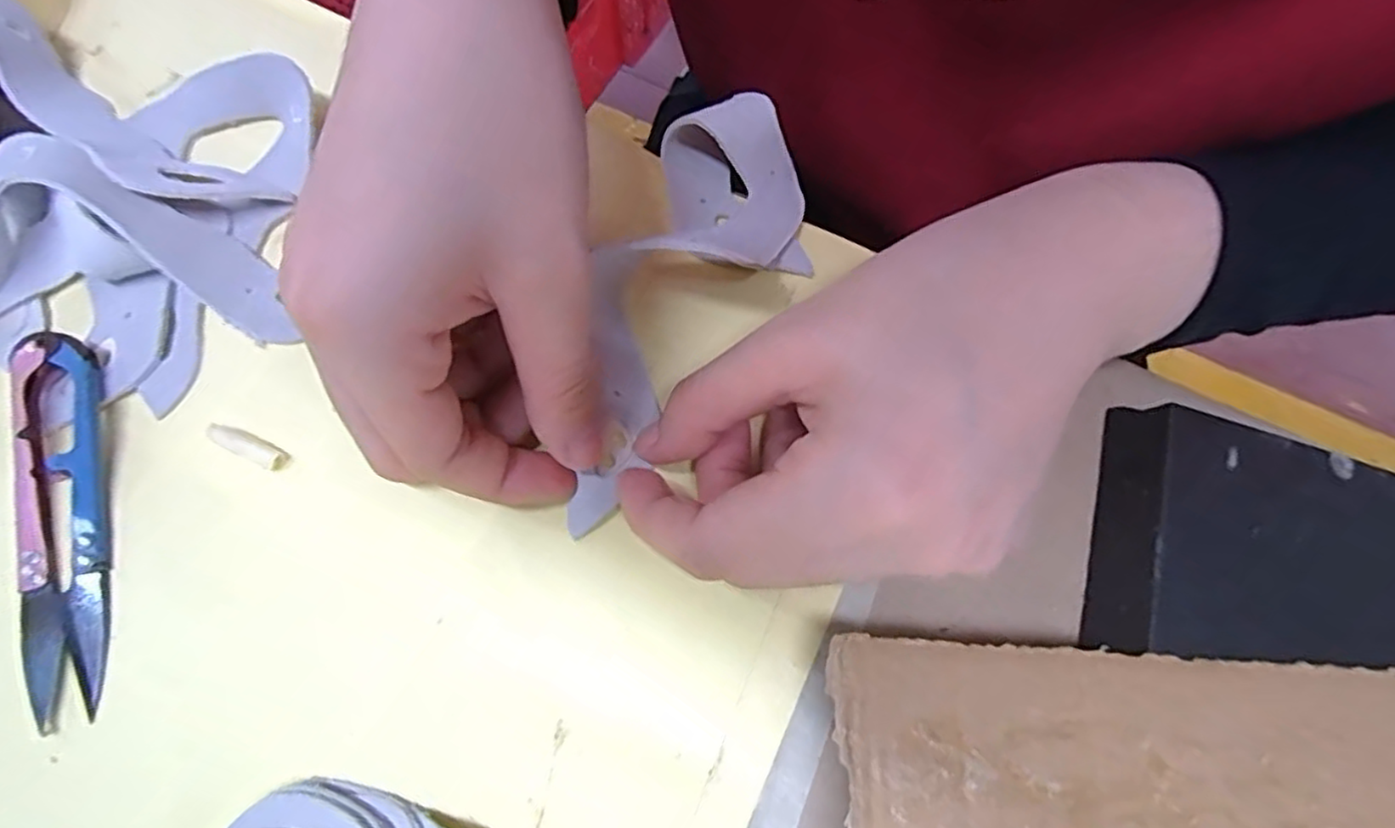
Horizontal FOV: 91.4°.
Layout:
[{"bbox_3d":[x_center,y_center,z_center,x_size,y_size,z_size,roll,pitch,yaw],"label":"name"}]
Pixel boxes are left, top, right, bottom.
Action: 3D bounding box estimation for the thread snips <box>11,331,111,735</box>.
[{"bbox_3d":[-0.163,0.025,0.173,0.019,0.015,0.098,-15,68,-9],"label":"thread snips"}]

